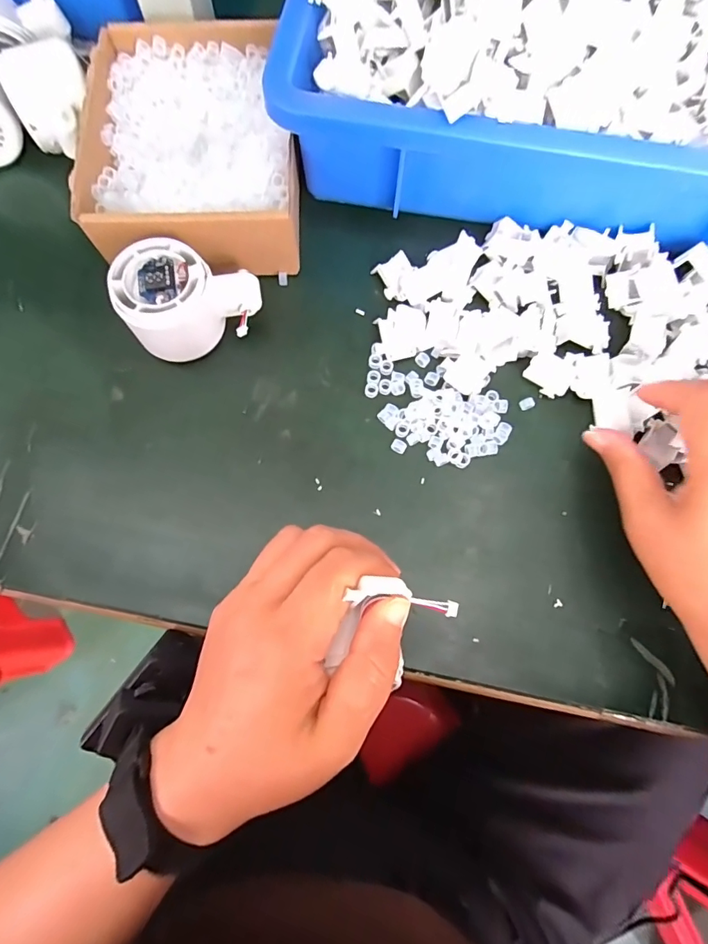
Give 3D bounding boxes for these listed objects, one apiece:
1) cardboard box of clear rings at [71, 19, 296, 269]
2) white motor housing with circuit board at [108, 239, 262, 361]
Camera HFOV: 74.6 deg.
[{"bbox_3d":[-0.108,-0.225,0.329,0.135,0.054,0.184,-1,75,-2],"label":"cardboard box of clear rings"},{"bbox_3d":[-0.103,-0.103,0.296,0.078,0.054,0.058,10,75,2],"label":"white motor housing with circuit board"}]

